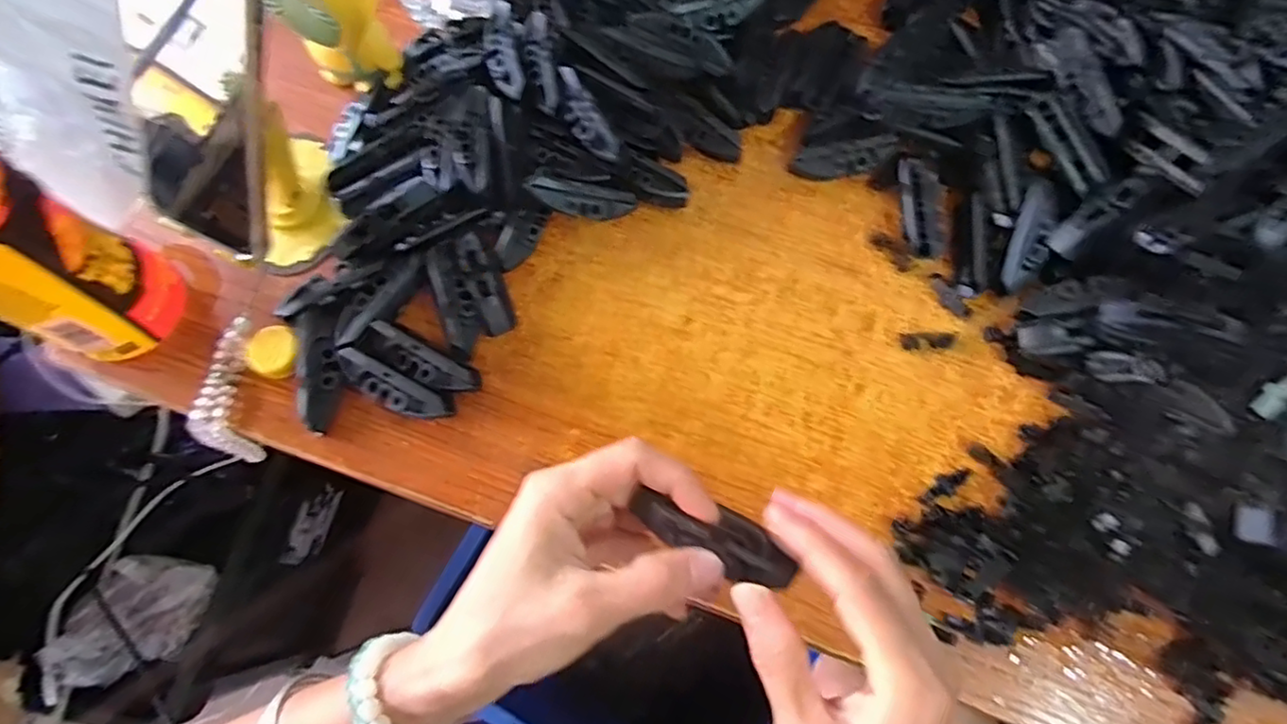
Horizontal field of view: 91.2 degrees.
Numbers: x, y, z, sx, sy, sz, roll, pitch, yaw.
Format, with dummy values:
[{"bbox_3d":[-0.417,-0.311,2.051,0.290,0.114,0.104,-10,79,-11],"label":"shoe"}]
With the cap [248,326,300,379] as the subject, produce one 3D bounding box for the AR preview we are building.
[{"bbox_3d":[-0.213,-0.007,0.365,0.029,0.007,0.032,-27,76,-9],"label":"cap"}]

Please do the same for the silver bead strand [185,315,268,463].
[{"bbox_3d":[-0.244,0.018,0.373,0.023,0.034,0.088,5,95,2],"label":"silver bead strand"}]

